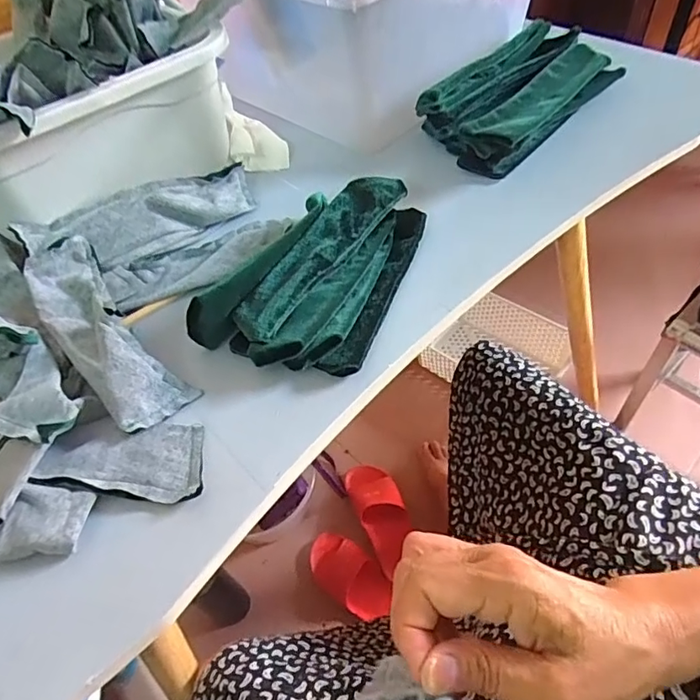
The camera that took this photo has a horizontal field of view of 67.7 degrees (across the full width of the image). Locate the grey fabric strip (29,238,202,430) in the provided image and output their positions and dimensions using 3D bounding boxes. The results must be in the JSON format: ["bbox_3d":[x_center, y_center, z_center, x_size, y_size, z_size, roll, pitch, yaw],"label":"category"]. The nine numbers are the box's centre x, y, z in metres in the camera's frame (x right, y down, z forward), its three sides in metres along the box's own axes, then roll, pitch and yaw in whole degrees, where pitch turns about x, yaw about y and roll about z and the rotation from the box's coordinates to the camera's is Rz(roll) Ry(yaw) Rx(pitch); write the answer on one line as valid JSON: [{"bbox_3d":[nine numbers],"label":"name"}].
[{"bbox_3d":[-0.171,-0.017,0.355,0.052,0.028,0.166,-37,57,-19],"label":"grey fabric strip"}]

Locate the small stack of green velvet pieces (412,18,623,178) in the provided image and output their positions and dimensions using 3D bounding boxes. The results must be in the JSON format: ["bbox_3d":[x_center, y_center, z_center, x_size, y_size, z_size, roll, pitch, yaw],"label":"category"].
[{"bbox_3d":[0.162,-0.245,0.505,0.198,0.047,0.111,-37,57,-20],"label":"small stack of green velvet pieces"}]

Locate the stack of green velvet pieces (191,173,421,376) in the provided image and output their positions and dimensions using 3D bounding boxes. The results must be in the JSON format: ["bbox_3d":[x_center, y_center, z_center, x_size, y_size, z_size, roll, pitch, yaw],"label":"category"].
[{"bbox_3d":[-0.023,-0.063,0.374,0.111,0.033,0.164,14,56,17],"label":"stack of green velvet pieces"}]

